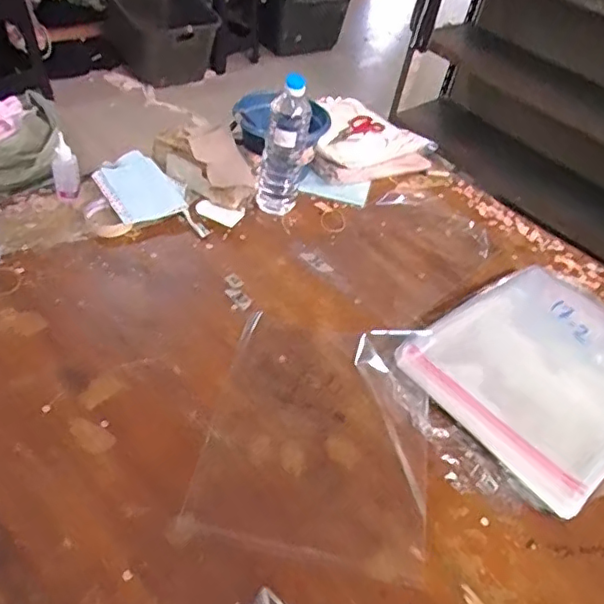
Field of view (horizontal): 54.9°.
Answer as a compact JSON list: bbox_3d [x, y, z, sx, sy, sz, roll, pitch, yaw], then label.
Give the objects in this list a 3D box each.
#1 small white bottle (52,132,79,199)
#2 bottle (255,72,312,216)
[{"bbox_3d":[-0.422,-0.237,1.035,0.044,0.119,0.039,-10,48,-20],"label":"small white bottle"},{"bbox_3d":[-0.035,-0.277,1.066,0.080,0.267,0.070,0,46,-11],"label":"bottle"}]

